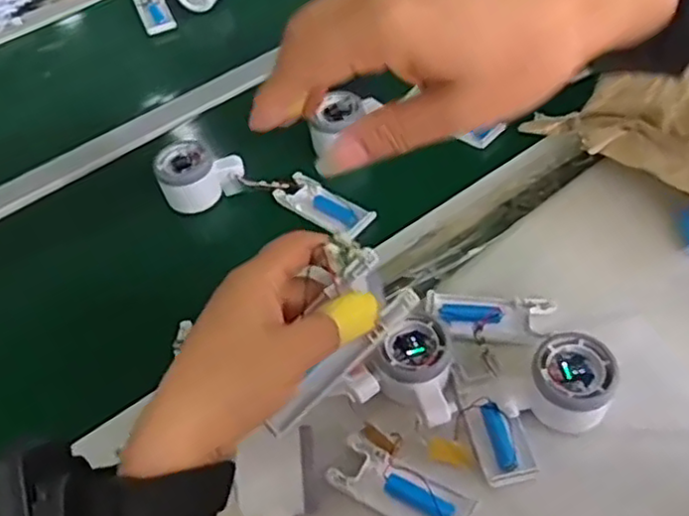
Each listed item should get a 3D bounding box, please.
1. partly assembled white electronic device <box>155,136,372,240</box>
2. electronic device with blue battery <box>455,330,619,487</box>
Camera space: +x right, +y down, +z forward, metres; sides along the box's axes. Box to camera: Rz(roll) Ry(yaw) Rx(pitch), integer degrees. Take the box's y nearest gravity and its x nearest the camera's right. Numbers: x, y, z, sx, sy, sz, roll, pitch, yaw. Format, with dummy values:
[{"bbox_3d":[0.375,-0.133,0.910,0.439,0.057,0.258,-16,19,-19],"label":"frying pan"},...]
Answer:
[{"bbox_3d":[-0.079,-0.072,0.664,0.225,0.049,0.065,8,52,14],"label":"partly assembled white electronic device"},{"bbox_3d":[0.143,0.106,0.477,0.105,0.050,0.088,-9,50,0],"label":"electronic device with blue battery"}]

